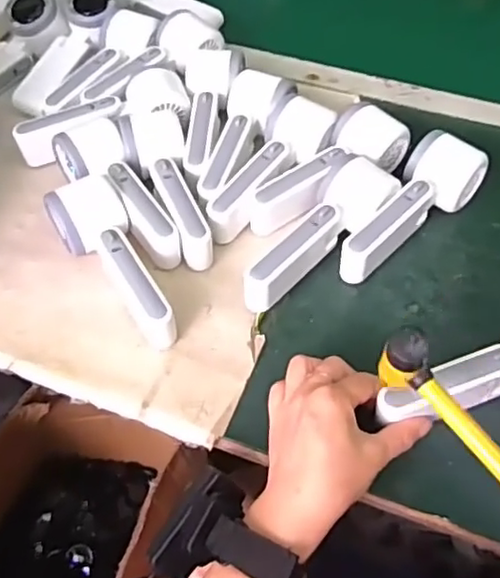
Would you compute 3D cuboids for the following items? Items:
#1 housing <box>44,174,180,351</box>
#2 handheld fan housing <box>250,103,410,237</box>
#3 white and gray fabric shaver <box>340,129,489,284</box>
[{"bbox_3d":[-0.111,-0.018,0.504,0.058,0.051,0.149,-19,55,-14],"label":"housing"},{"bbox_3d":[0.070,-0.104,0.562,0.165,0.053,0.064,-33,59,-23],"label":"handheld fan housing"},{"bbox_3d":[0.139,-0.065,0.538,0.058,0.060,0.157,31,58,22],"label":"white and gray fabric shaver"}]

